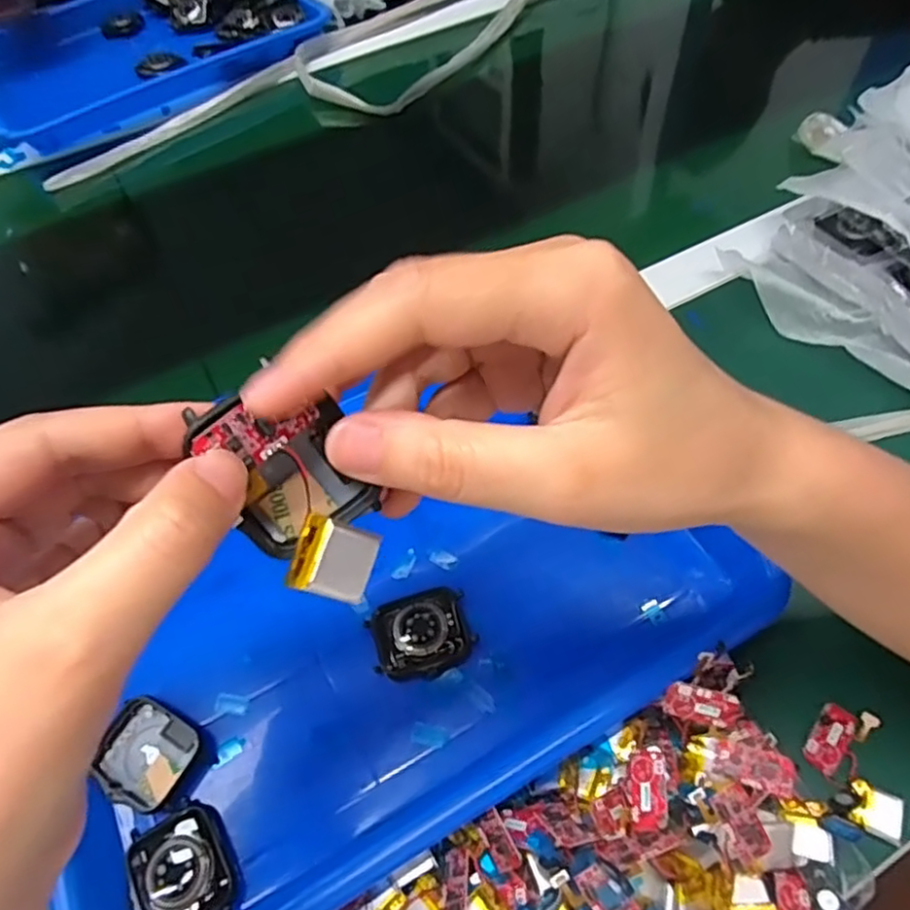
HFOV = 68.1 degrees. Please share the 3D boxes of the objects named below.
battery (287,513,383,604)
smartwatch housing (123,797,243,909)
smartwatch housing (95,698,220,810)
[{"bbox_3d":[-0.029,0.026,0.167,0.020,0.004,0.018,25,77,-30],"label":"battery"},{"bbox_3d":[-0.108,0.165,0.267,0.036,0.017,0.046,-28,58,-14],"label":"smartwatch housing"},{"bbox_3d":[-0.130,0.130,0.290,0.045,0.012,0.037,23,60,18],"label":"smartwatch housing"}]

